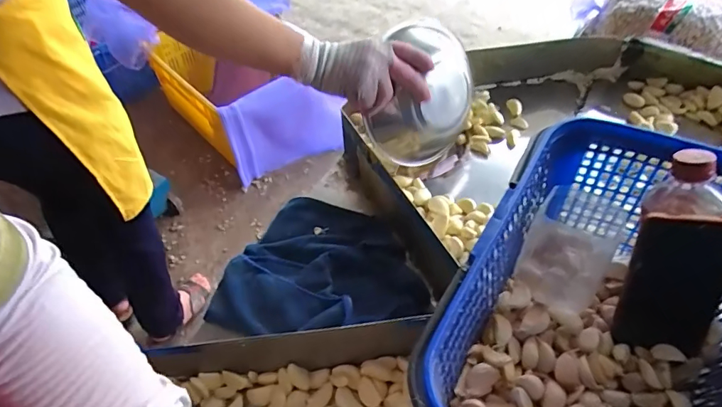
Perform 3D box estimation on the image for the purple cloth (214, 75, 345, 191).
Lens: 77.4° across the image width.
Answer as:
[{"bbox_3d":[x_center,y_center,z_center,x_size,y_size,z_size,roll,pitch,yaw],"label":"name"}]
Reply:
[{"bbox_3d":[-0.274,-0.258,1.608,0.407,0.358,0.079,-11,52,-7],"label":"purple cloth"}]

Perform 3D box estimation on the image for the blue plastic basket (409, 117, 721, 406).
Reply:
[{"bbox_3d":[0.207,0.101,0.373,0.237,0.153,0.332,27,57,21],"label":"blue plastic basket"}]

